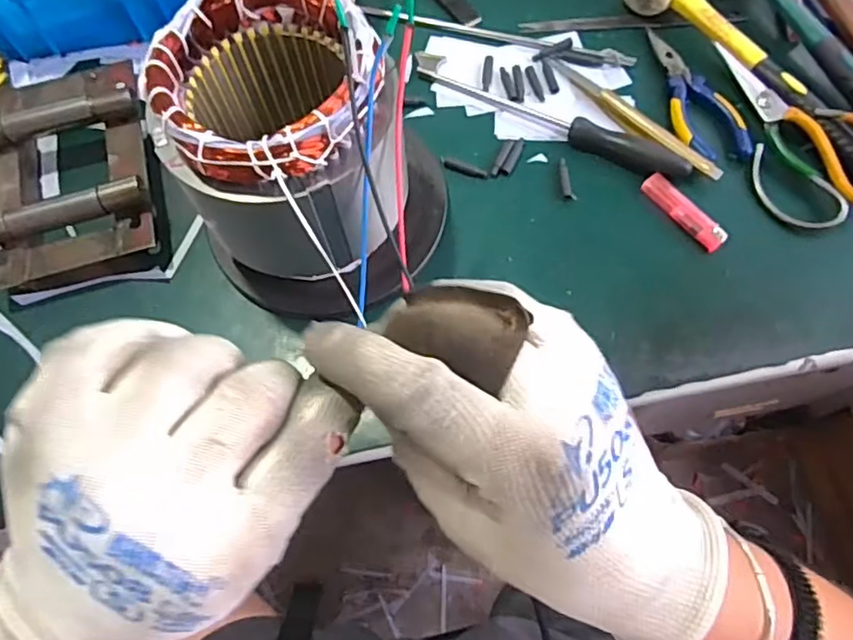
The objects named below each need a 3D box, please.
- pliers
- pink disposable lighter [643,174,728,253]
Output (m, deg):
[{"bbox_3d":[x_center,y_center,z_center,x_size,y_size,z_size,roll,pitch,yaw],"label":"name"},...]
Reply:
[{"bbox_3d":[0.232,-0.201,0.537,0.052,0.011,0.147,-14,69,-3],"label":"pliers"},{"bbox_3d":[0.208,-0.088,0.498,0.020,0.009,0.079,-36,72,-11],"label":"pink disposable lighter"}]

